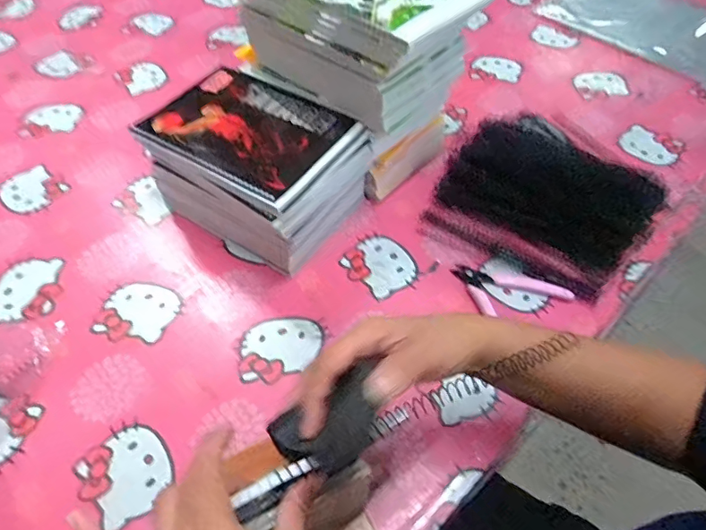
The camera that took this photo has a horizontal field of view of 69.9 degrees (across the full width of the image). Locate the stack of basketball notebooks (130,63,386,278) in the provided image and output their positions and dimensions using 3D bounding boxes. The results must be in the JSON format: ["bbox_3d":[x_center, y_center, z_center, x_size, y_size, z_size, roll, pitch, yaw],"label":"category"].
[{"bbox_3d":[-0.105,-0.108,0.576,0.201,0.120,0.152,29,58,21],"label":"stack of basketball notebooks"}]

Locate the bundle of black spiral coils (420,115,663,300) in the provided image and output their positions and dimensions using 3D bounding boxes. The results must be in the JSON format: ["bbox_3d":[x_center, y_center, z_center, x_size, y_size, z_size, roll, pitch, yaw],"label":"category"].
[{"bbox_3d":[0.234,-0.093,0.605,0.232,0.064,0.237,32,59,22],"label":"bundle of black spiral coils"}]

